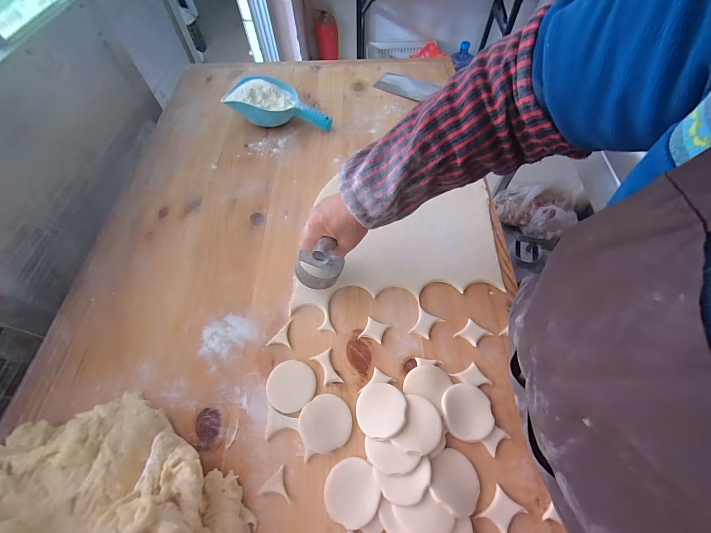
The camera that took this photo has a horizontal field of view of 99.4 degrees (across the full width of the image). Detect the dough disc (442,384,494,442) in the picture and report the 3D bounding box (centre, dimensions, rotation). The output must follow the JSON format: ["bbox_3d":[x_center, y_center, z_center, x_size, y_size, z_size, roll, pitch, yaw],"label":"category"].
[{"bbox_3d":[0.152,0.198,0.413,0.069,0.011,0.067,-1,60,2],"label":"dough disc"}]

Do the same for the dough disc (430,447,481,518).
[{"bbox_3d":[0.124,0.267,0.375,0.066,0.004,0.068,13,44,-13],"label":"dough disc"}]

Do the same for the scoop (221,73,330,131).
[{"bbox_3d":[-0.180,-0.393,0.732,0.249,0.070,0.115,4,60,5],"label":"scoop"}]

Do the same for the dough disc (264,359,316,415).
[{"bbox_3d":[-0.095,0.174,0.440,0.069,0.004,0.069,-1,60,2],"label":"dough disc"}]

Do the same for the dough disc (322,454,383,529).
[{"bbox_3d":[-0.005,0.279,0.372,0.064,0.011,0.067,-1,60,2],"label":"dough disc"}]

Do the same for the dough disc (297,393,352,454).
[{"bbox_3d":[-0.042,0.213,0.413,0.070,0.012,0.066,-1,60,2],"label":"dough disc"}]

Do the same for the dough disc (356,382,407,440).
[{"bbox_3d":[0.034,0.194,0.408,0.067,0.006,0.067,-10,53,14],"label":"dough disc"}]

